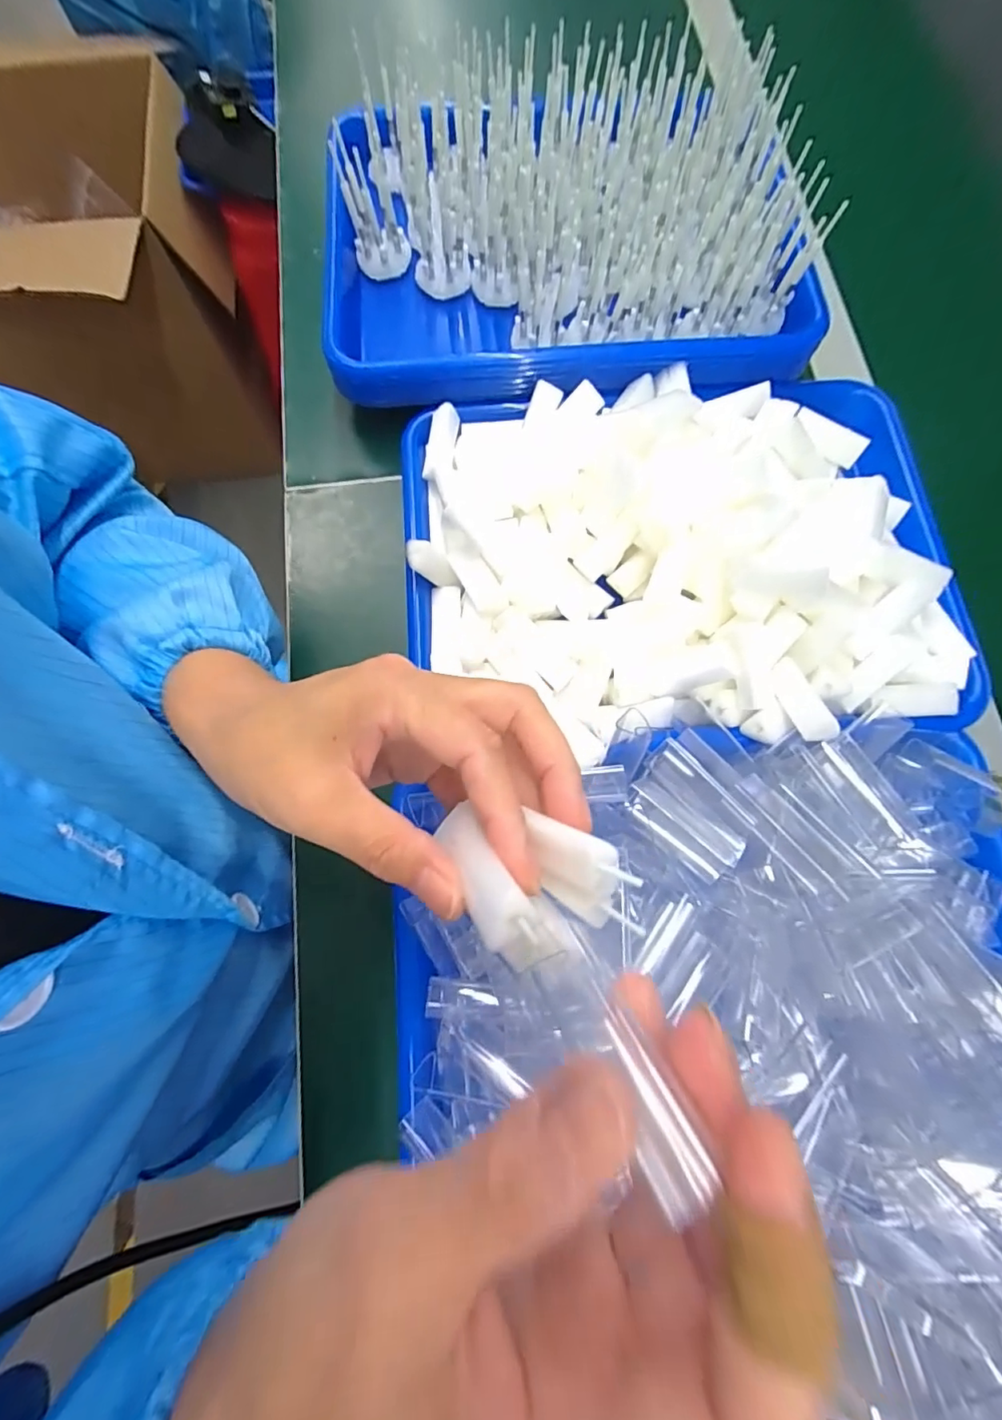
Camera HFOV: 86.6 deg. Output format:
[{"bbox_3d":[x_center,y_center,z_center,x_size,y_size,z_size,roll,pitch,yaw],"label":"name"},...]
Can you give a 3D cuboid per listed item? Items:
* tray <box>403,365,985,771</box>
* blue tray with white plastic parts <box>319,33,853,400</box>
[{"bbox_3d":[0.101,-0.103,0.312,0.314,0.077,0.245,-2,75,-1],"label":"tray"},{"bbox_3d":[0.044,-0.340,0.364,0.324,0.082,0.250,-1,75,-1],"label":"blue tray with white plastic parts"}]

